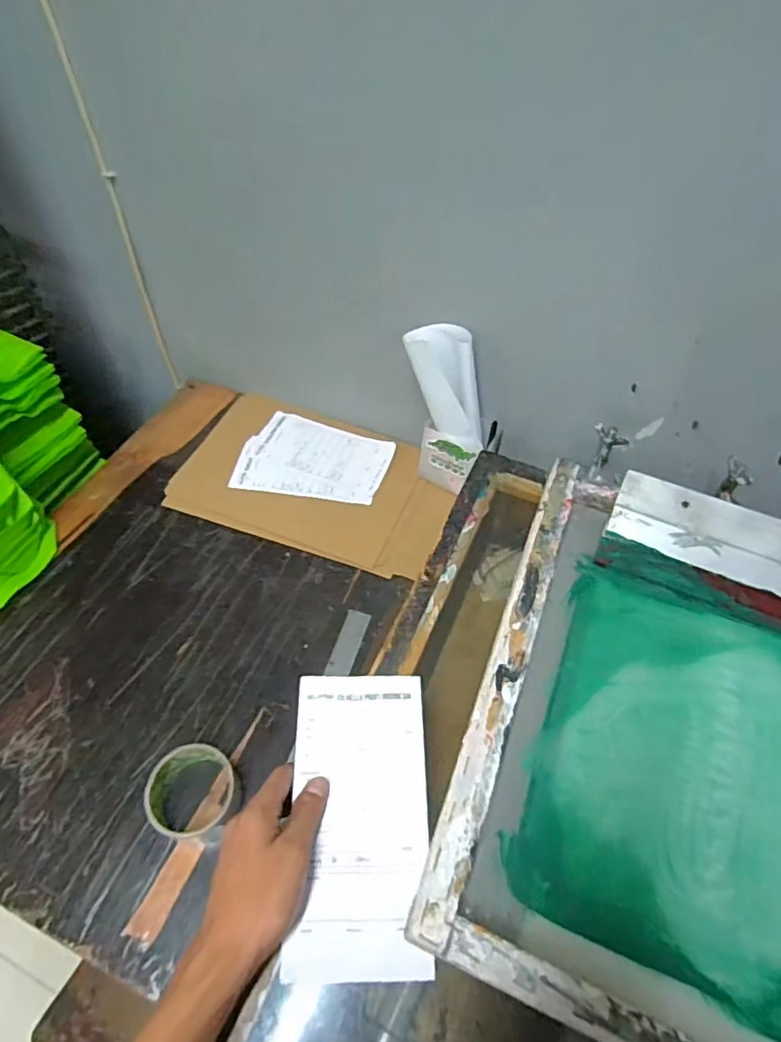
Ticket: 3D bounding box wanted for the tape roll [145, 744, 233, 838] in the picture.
[{"bbox_3d":[-0.199,0.274,0.583,0.082,0.050,0.081,0,53,-1],"label":"tape roll"}]

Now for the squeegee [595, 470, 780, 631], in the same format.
[{"bbox_3d":[0.338,0.037,0.557,0.243,0.028,0.101,18,92,13],"label":"squeegee"}]

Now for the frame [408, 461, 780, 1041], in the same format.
[{"bbox_3d":[0.251,0.169,0.459,0.345,0.051,0.430,20,59,13],"label":"frame"}]

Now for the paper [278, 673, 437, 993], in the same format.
[{"bbox_3d":[-0.024,0.227,0.450,0.105,0.006,0.211,-1,55,-1],"label":"paper"}]

